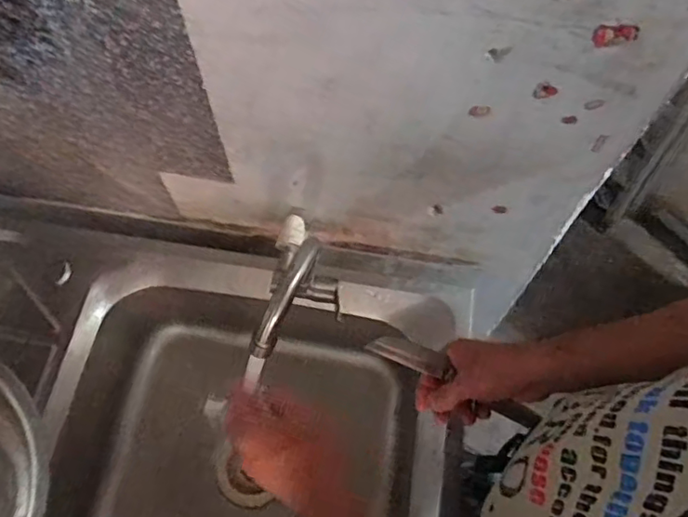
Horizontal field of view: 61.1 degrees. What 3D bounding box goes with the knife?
[{"bbox_3d":[0.112,0.122,0.595,0.192,0.021,0.027,28,67,-7],"label":"knife"}]

